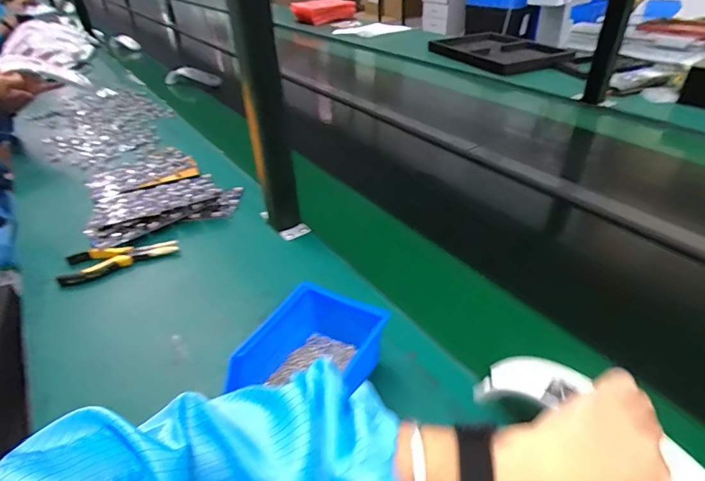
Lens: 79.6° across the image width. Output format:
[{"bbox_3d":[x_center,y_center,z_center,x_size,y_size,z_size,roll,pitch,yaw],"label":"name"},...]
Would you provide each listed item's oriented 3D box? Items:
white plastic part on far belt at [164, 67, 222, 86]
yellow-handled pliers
[{"bbox_3d":[-0.569,-0.596,1.538,0.037,0.058,0.249,16,22,25],"label":"white plastic part on far belt"},{"bbox_3d":[-0.340,0.023,0.619,0.154,0.011,0.054,-18,51,-22],"label":"yellow-handled pliers"}]

